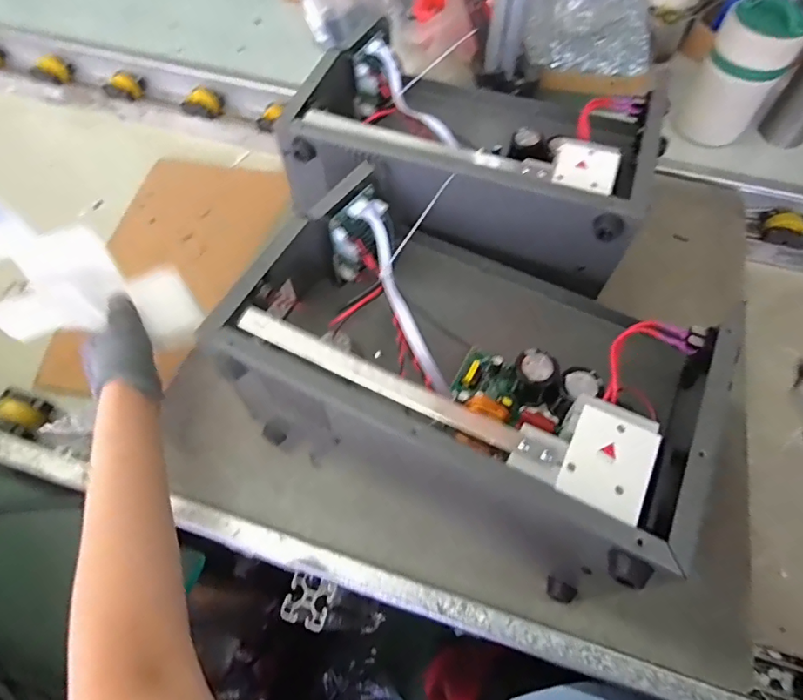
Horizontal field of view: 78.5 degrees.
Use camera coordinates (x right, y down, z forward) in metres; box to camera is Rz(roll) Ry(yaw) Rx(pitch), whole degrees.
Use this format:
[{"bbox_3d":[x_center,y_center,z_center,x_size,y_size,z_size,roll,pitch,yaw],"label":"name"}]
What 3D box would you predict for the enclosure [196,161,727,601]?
[{"bbox_3d":[0.056,0.008,0.451,0.353,0.196,0.253,26,64,14],"label":"enclosure"}]

